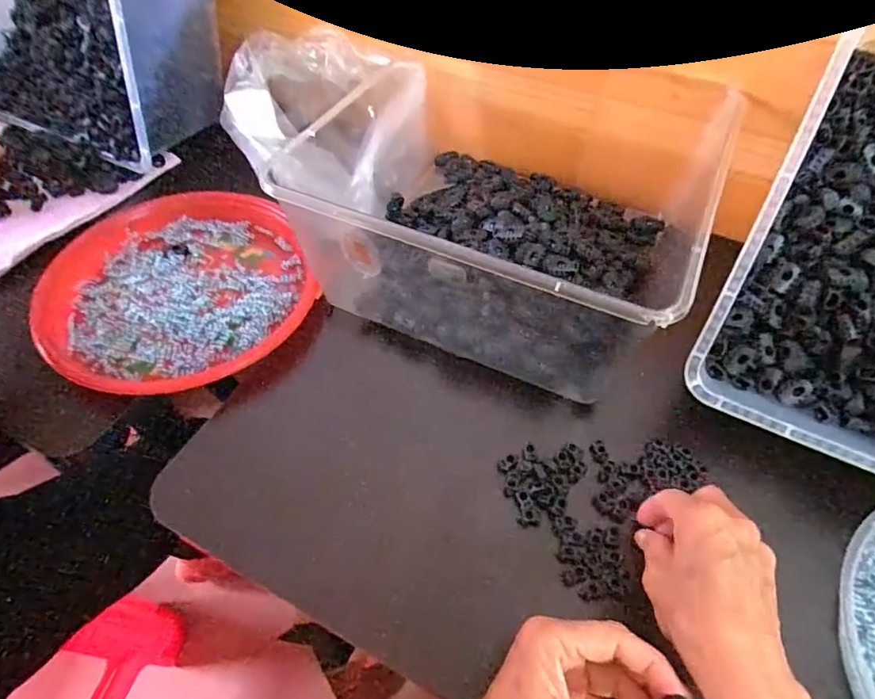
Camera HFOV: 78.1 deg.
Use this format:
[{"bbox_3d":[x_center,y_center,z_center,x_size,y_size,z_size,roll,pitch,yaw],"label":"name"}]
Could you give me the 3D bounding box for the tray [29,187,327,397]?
[{"bbox_3d":[-0.243,-0.071,0.502,0.225,0.024,0.259,-18,55,-13],"label":"tray"}]

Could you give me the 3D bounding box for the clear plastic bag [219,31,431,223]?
[{"bbox_3d":[-0.117,-0.248,0.571,0.229,0.125,0.171,36,60,24],"label":"clear plastic bag"}]

